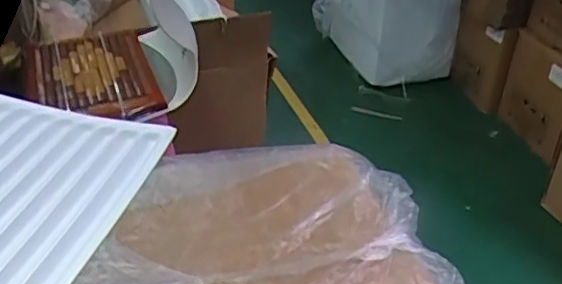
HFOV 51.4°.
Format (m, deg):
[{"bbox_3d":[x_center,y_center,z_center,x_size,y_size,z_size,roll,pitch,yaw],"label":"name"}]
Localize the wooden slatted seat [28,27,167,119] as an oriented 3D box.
[{"bbox_3d":[-0.381,-0.142,1.181,0.249,0.031,0.335,-8,36,-14],"label":"wooden slatted seat"}]

